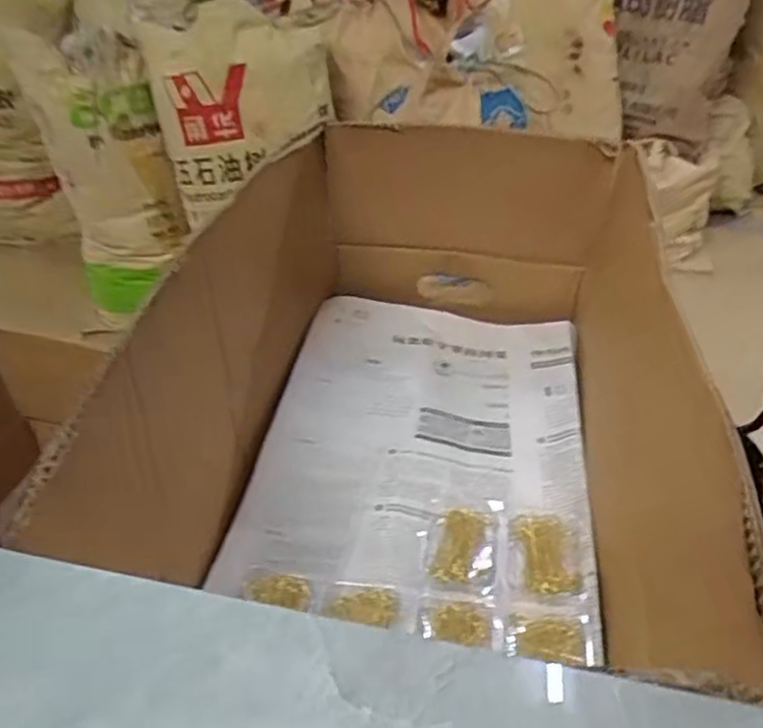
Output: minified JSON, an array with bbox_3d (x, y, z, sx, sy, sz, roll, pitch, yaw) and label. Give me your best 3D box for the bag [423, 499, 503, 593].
[{"bbox_3d":[0.069,0.142,0.590,0.060,0.008,0.096,7,38,9],"label":"bag"}]

